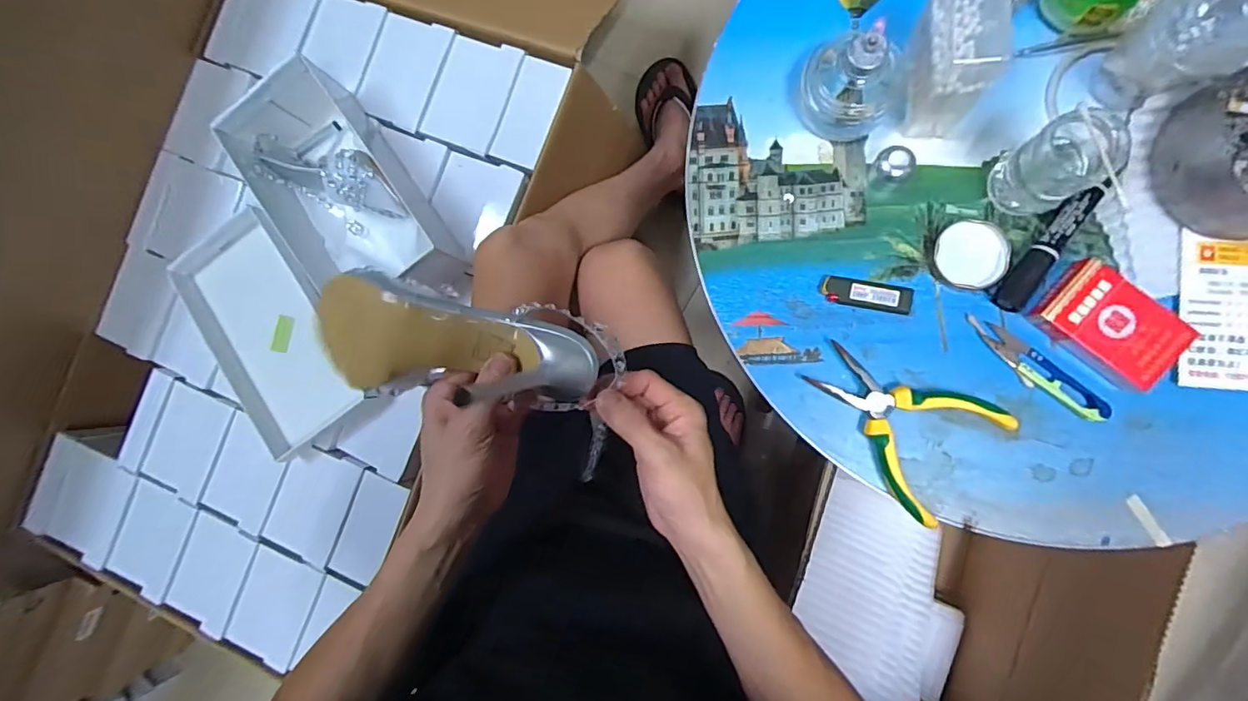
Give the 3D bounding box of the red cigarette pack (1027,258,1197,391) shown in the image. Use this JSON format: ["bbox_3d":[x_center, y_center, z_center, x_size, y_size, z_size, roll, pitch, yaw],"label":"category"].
[{"bbox_3d":[0.357,-0.019,0.398,0.089,0.025,0.058,40,94,8],"label":"red cigarette pack"}]

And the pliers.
[{"bbox_3d":[0.214,0.050,0.419,0.137,0.022,0.102,42,94,8],"label":"pliers"}]

